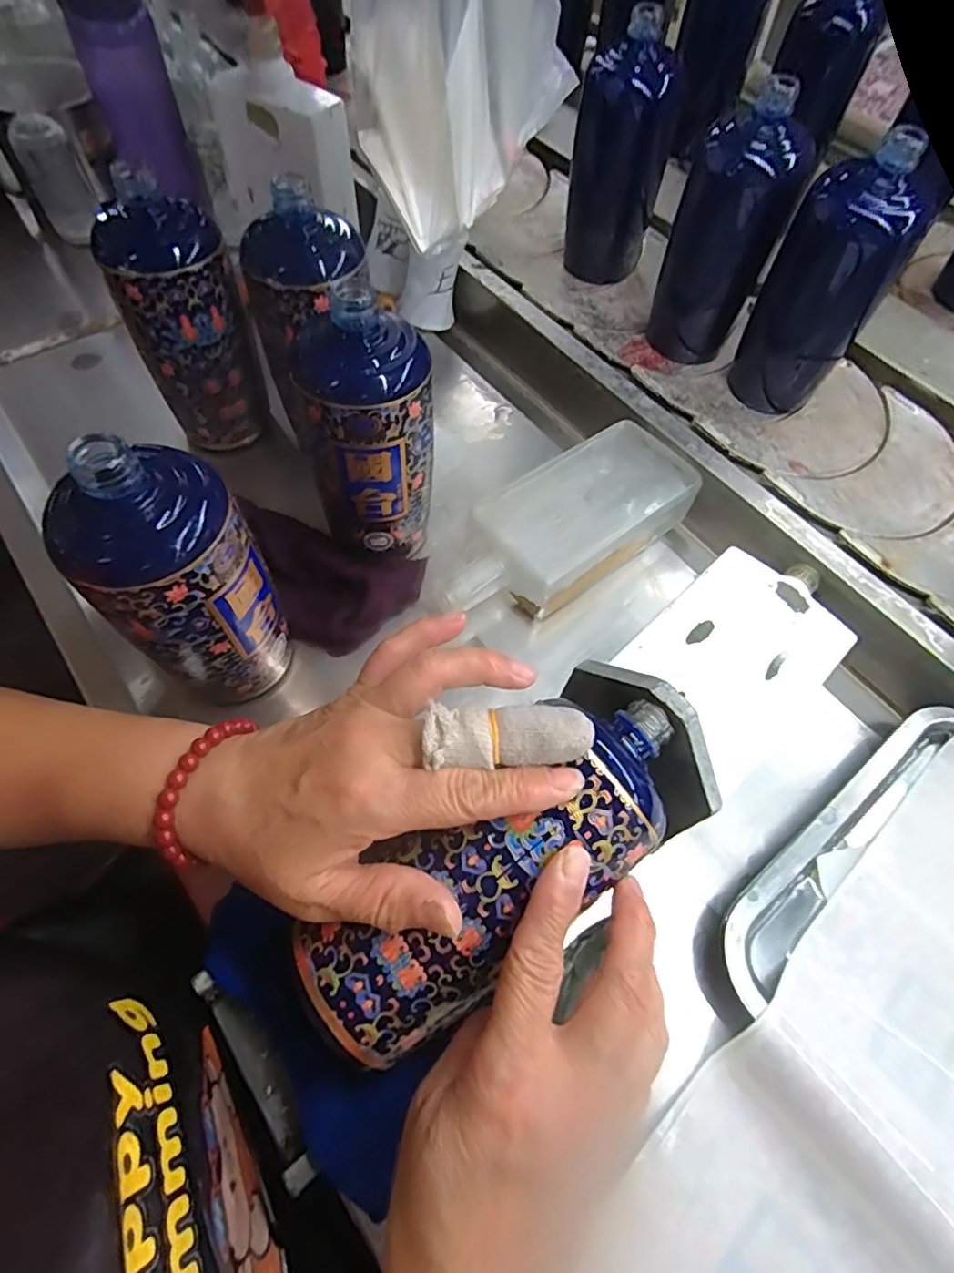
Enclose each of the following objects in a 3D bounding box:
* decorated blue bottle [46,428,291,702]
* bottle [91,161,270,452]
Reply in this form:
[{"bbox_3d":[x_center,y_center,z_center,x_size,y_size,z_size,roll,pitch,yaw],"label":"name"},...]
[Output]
[{"bbox_3d":[-0.156,-0.031,0.317,0.077,0.169,0.071,-34,69,-17],"label":"decorated blue bottle"},{"bbox_3d":[-0.210,-0.230,0.435,0.078,0.174,0.067,-19,65,-10],"label":"bottle"}]

